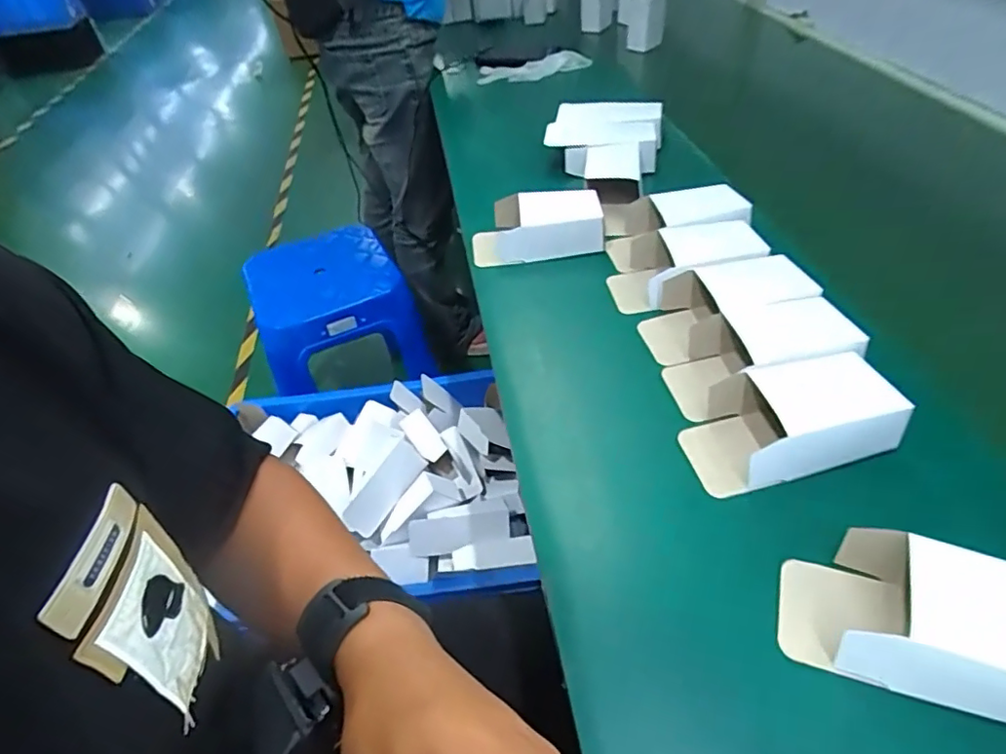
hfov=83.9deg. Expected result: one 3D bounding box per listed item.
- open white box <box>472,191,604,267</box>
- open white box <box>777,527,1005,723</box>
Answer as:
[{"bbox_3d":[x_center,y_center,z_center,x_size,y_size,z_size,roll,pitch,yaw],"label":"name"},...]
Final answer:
[{"bbox_3d":[0.036,-0.169,0.629,0.138,0.052,0.078,-4,43,-2],"label":"open white box"},{"bbox_3d":[0.237,0.129,0.304,0.139,0.046,0.071,15,46,17],"label":"open white box"}]

